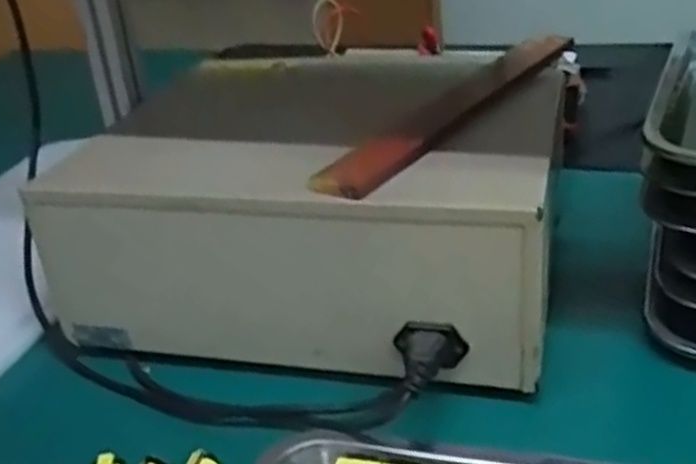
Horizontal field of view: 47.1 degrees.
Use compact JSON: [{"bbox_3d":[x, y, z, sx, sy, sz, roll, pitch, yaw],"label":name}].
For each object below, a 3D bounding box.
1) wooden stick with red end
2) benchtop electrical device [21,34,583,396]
[{"bbox_3d":[0.087,-0.097,0.577,0.034,0.018,0.324,15,35,35],"label":"wooden stick with red end"},{"bbox_3d":[-0.017,-0.032,0.611,0.352,0.140,0.290,4,30,22],"label":"benchtop electrical device"}]

